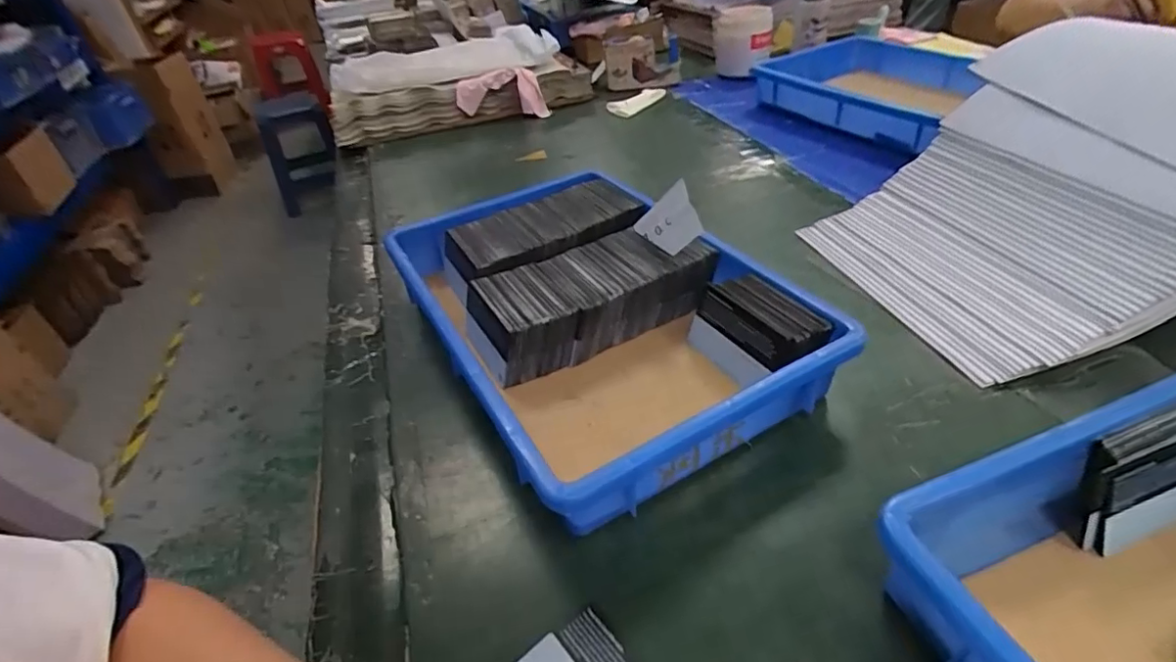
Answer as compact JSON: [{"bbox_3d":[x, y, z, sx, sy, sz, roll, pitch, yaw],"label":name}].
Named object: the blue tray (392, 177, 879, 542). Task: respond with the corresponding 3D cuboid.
[{"bbox_3d":[-0.002,-0.023,0.463,0.236,0.068,0.356,-23,42,-20],"label":"blue tray"}]

